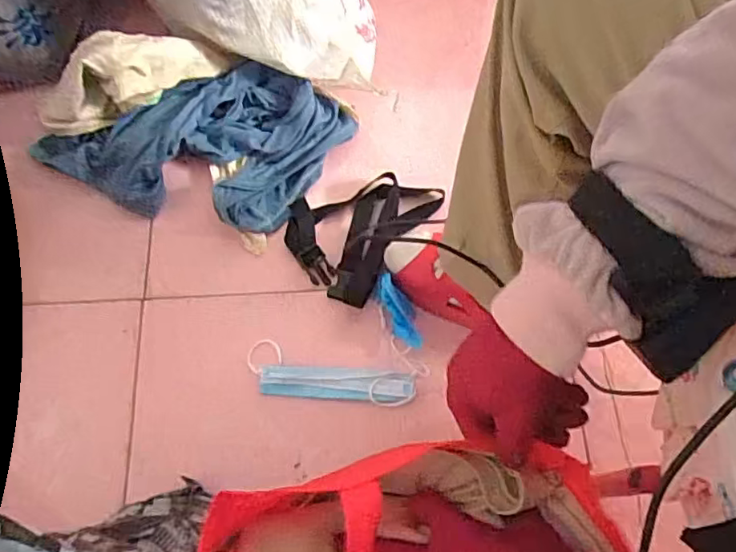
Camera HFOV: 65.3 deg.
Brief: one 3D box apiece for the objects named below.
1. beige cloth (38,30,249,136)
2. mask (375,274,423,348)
[{"bbox_3d":[-0.286,-0.235,0.676,0.242,0.097,0.055,-18,68,7],"label":"beige cloth"},{"bbox_3d":[0.036,0.040,0.658,0.031,0.032,0.087,-19,69,-8],"label":"mask"}]

